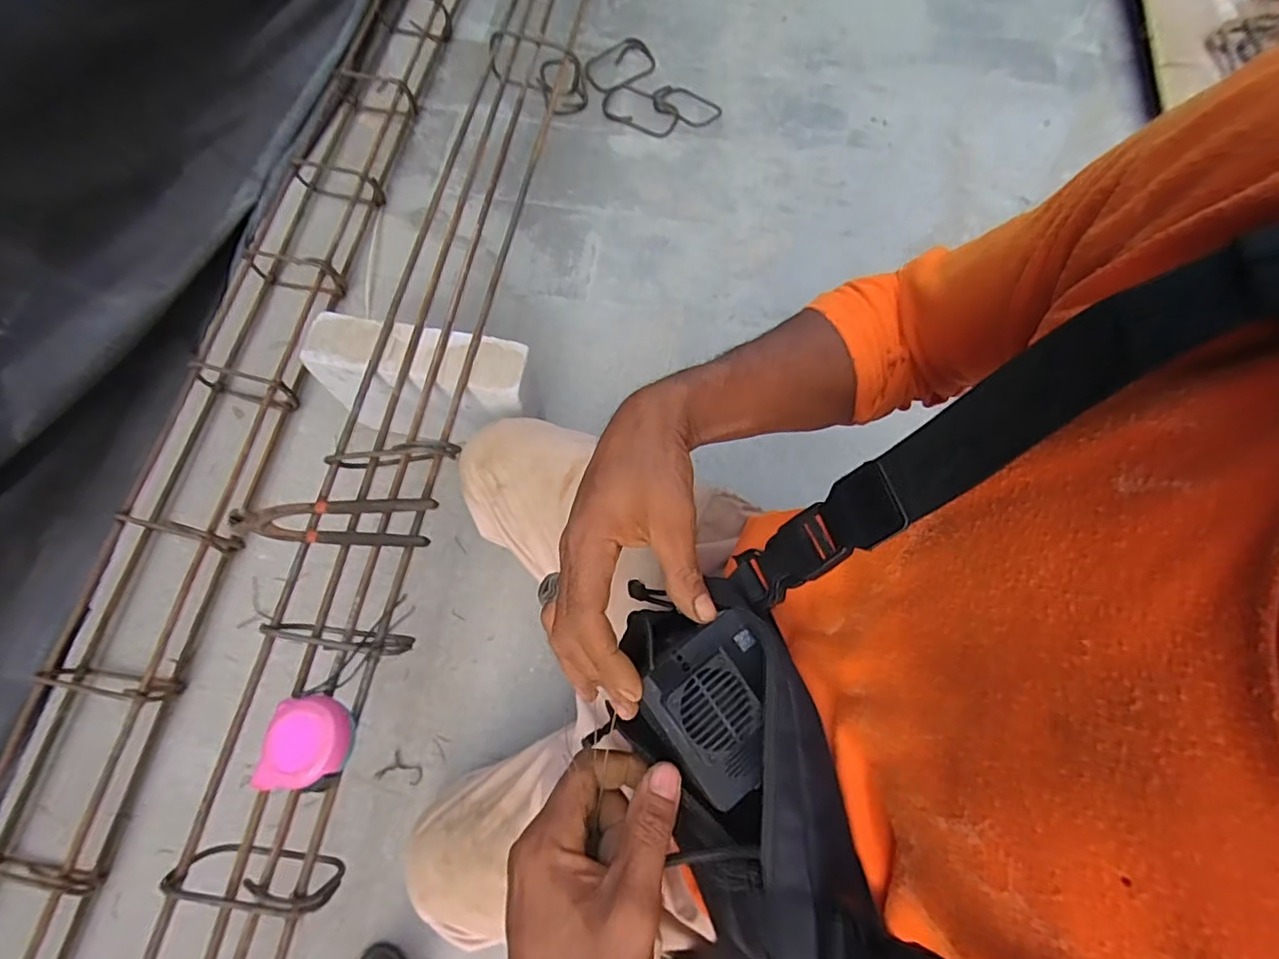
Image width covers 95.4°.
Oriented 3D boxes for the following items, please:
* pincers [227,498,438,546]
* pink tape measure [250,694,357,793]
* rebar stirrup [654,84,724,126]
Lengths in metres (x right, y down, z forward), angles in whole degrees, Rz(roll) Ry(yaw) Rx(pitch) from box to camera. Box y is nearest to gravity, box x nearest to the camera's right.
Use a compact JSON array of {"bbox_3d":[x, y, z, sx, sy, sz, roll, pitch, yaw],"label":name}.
[{"bbox_3d":[-0.330,0.045,0.623,0.221,0.028,0.052,2,70,-1],"label":"pincers"},{"bbox_3d":[-0.307,0.243,0.540,0.070,0.032,0.077,5,70,0],"label":"pink tape measure"},{"bbox_3d":[0.093,-0.731,1.142,0.138,0.018,0.072,33,73,10],"label":"rebar stirrup"}]

